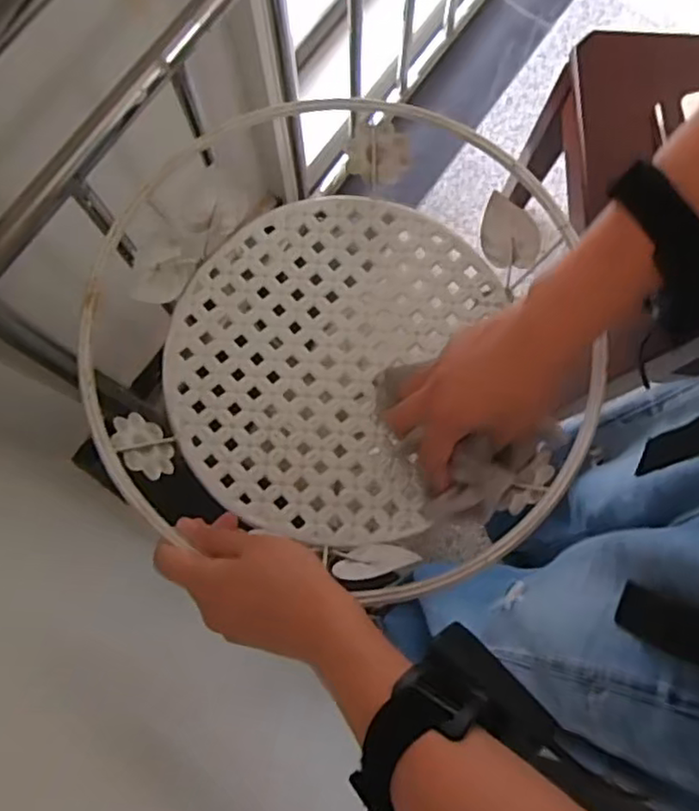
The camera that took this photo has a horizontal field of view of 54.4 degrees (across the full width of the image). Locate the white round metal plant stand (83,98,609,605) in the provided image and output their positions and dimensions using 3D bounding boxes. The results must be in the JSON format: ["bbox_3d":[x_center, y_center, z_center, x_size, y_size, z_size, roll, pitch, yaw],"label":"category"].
[{"bbox_3d":[0.001,-0.048,0.455,0.326,0.072,0.304,0,78,0],"label":"white round metal plant stand"}]

